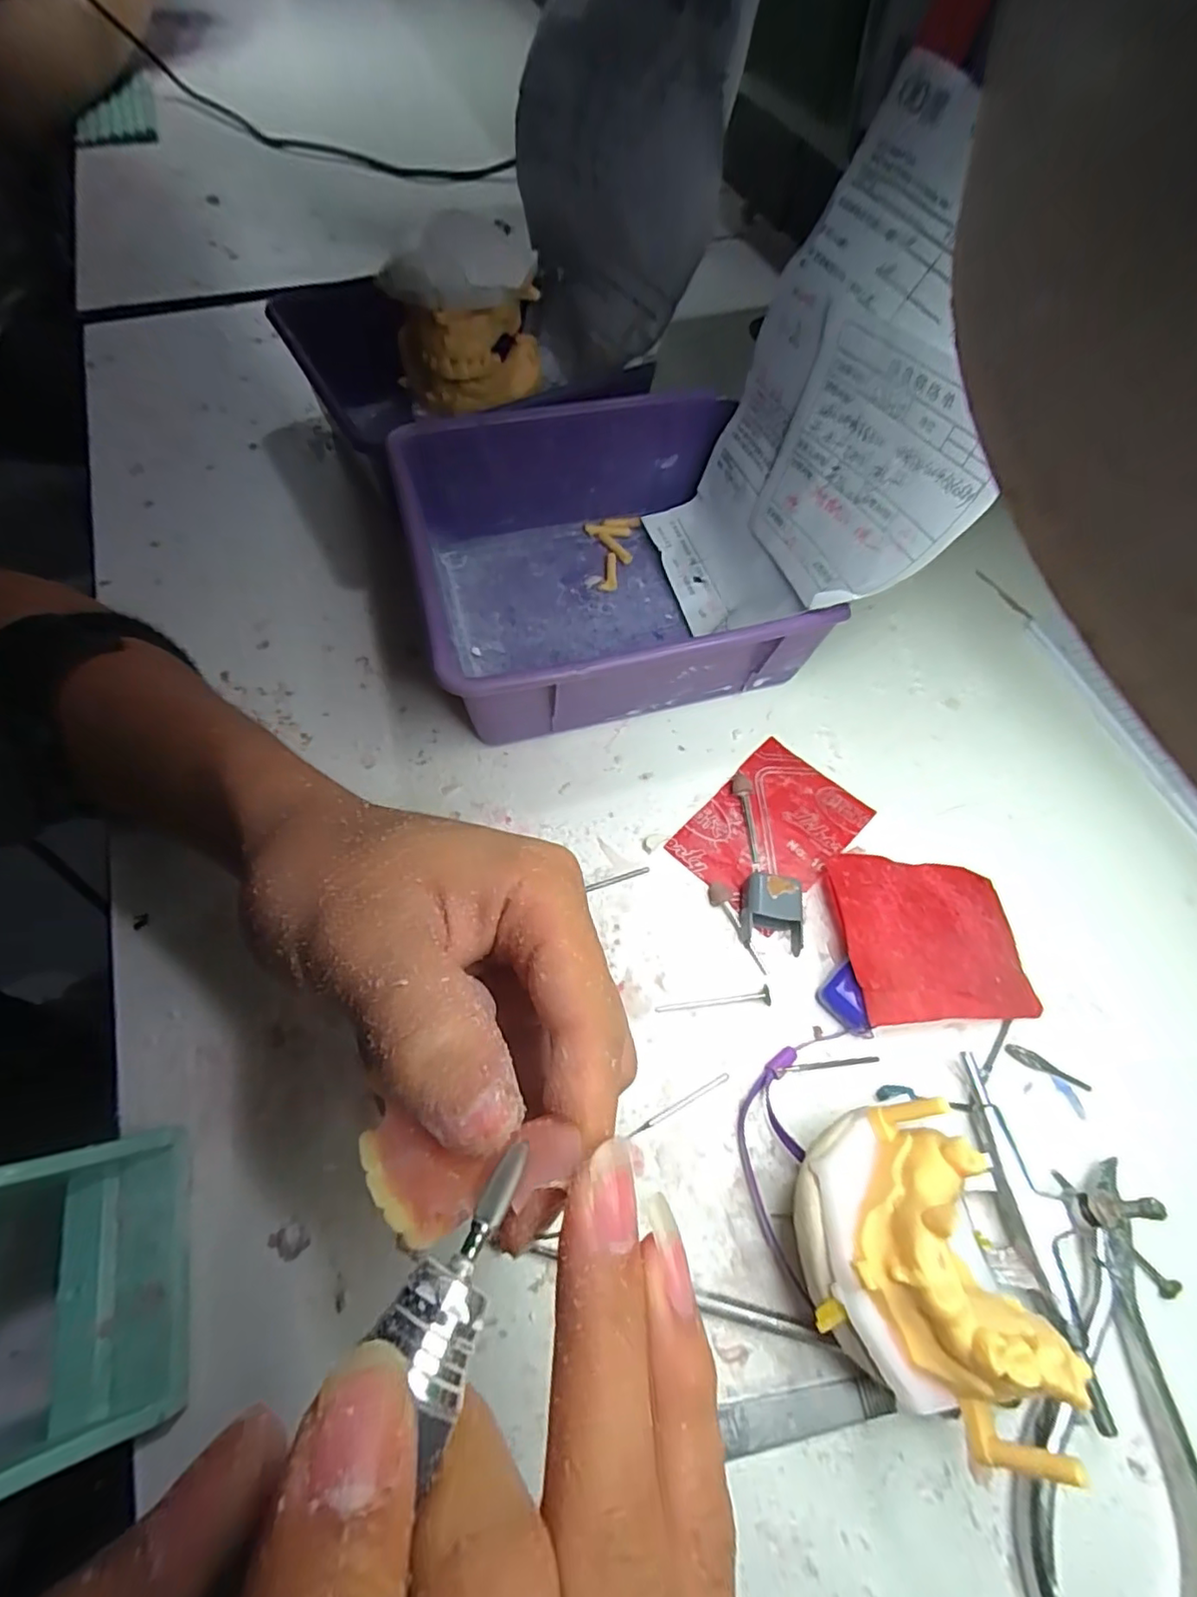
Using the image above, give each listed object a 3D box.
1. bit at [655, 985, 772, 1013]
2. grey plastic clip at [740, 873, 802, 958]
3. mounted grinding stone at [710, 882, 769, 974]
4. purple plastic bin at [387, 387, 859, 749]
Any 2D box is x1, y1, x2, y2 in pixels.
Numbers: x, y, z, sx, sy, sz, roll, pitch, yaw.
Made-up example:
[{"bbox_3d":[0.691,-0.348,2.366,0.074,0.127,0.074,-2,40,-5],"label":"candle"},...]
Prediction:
[{"bbox_3d":[0.046,0.082,0.239,0.045,0.004,0.007,-8,63,-7],"label":"bit"},{"bbox_3d":[0.071,0.048,0.250,0.025,0.018,0.029,7,63,1],"label":"grey plastic clip"},{"bbox_3d":[0.059,0.054,0.253,0.007,0.008,0.041,-27,67,-15],"label":"mounted grinding stone"},{"bbox_3d":[0.001,-0.112,0.301,0.167,0.069,0.160,-13,64,-9],"label":"purple plastic bin"}]

